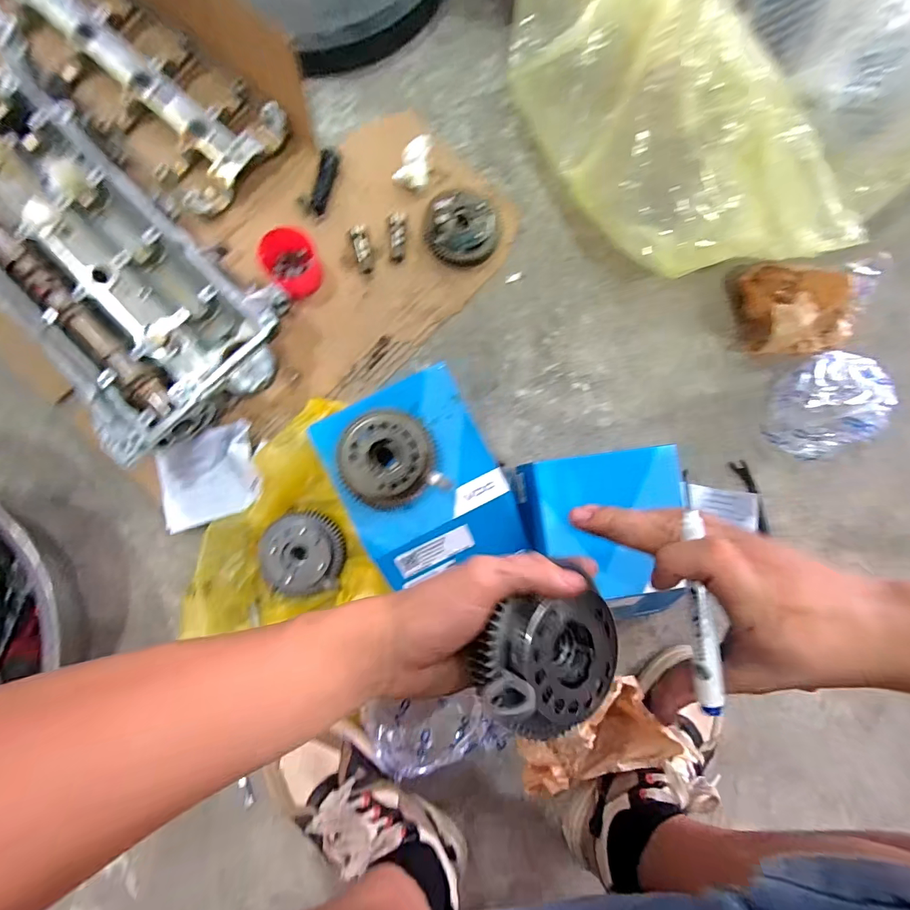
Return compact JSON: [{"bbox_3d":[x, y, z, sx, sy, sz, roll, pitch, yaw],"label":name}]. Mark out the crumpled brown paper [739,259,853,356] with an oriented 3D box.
[{"bbox_3d":[0.436,-0.192,0.527,0.126,0.073,0.130,-5,86,-5],"label":"crumpled brown paper"}]

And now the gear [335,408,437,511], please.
[{"bbox_3d":[-0.066,0.004,0.387,0.089,0.025,0.087,0,86,-4],"label":"gear"}]

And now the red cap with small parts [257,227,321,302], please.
[{"bbox_3d":[-0.195,-0.231,0.491,0.063,0.048,0.059,0,86,-4],"label":"red cap with small parts"}]

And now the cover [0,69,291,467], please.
[{"bbox_3d":[-0.394,-0.216,0.460,0.226,0.072,0.457,-43,90,-6],"label":"cover"}]

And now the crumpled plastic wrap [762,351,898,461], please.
[{"bbox_3d":[0.479,-0.066,0.532,0.139,0.062,0.118,-19,87,-5],"label":"crumpled plastic wrap"}]

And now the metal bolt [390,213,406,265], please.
[{"bbox_3d":[-0.073,-0.280,0.519,0.019,0.012,0.064,1,86,-4],"label":"metal bolt"}]

